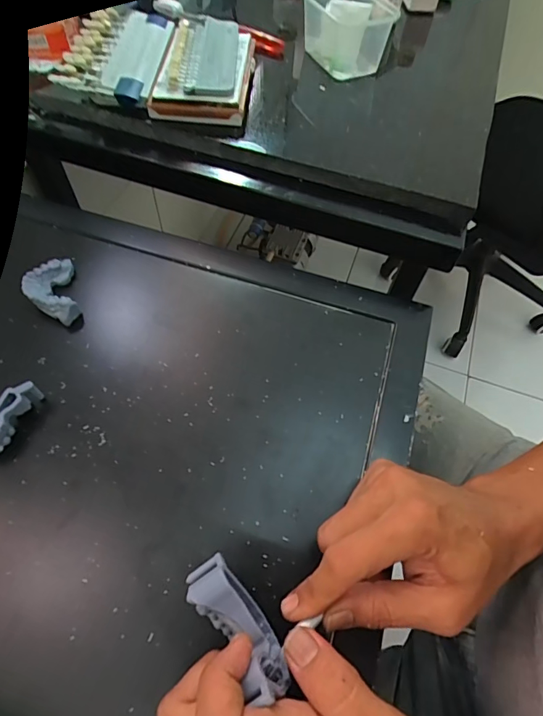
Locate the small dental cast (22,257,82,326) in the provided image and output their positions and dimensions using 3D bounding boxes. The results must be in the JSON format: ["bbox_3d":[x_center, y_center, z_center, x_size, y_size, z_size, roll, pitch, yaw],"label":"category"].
[{"bbox_3d":[-0.199,-0.058,0.388,0.042,0.024,0.065,-16,62,-12],"label":"small dental cast"}]

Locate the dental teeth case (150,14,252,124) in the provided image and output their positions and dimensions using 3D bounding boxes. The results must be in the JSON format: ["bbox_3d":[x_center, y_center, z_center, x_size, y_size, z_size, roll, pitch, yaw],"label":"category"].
[{"bbox_3d":[-0.068,-0.315,0.458,0.093,0.023,0.172,6,60,0],"label":"dental teeth case"}]

